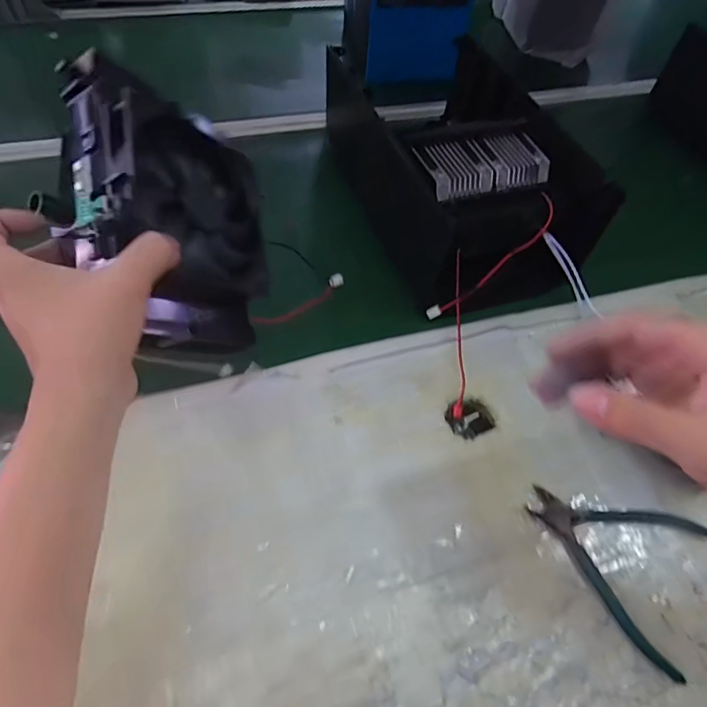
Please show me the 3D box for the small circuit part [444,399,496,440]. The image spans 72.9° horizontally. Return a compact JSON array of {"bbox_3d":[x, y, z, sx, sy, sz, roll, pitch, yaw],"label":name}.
[{"bbox_3d":[0.107,0.058,0.439,0.039,0.008,0.035,-20,59,-18],"label":"small circuit part"}]

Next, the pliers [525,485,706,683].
[{"bbox_3d":[0.203,0.157,0.378,0.133,0.008,0.121,28,57,14],"label":"pliers"}]

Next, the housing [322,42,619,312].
[{"bbox_3d":[0.123,-0.222,0.573,0.197,0.119,0.322,-12,57,-13],"label":"housing"}]

